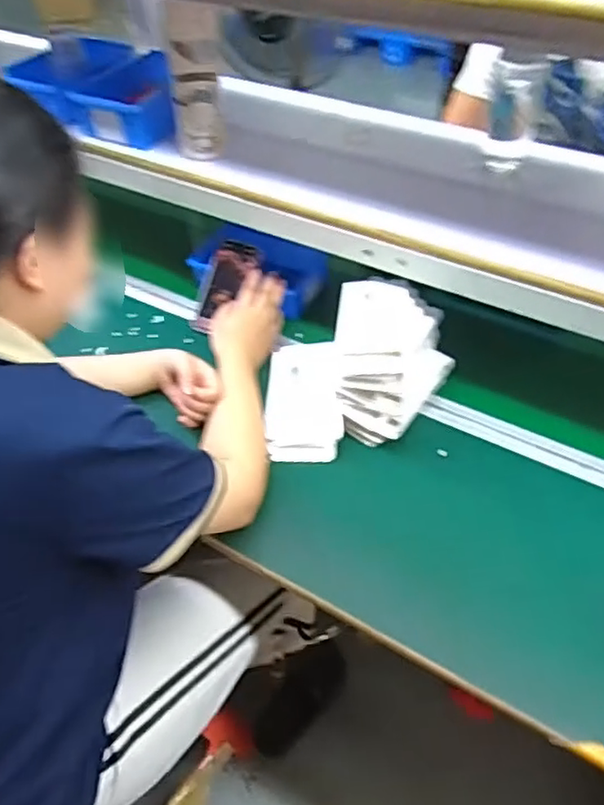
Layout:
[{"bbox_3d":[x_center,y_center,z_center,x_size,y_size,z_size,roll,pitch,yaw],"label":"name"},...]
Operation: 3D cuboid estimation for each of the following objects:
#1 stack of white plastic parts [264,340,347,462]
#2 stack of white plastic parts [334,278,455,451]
[{"bbox_3d":[0.006,-0.005,0.837,0.092,0.048,0.176,-2,48,0],"label":"stack of white plastic parts"},{"bbox_3d":[0.113,-0.046,0.800,0.142,0.151,0.148,10,49,10],"label":"stack of white plastic parts"}]

